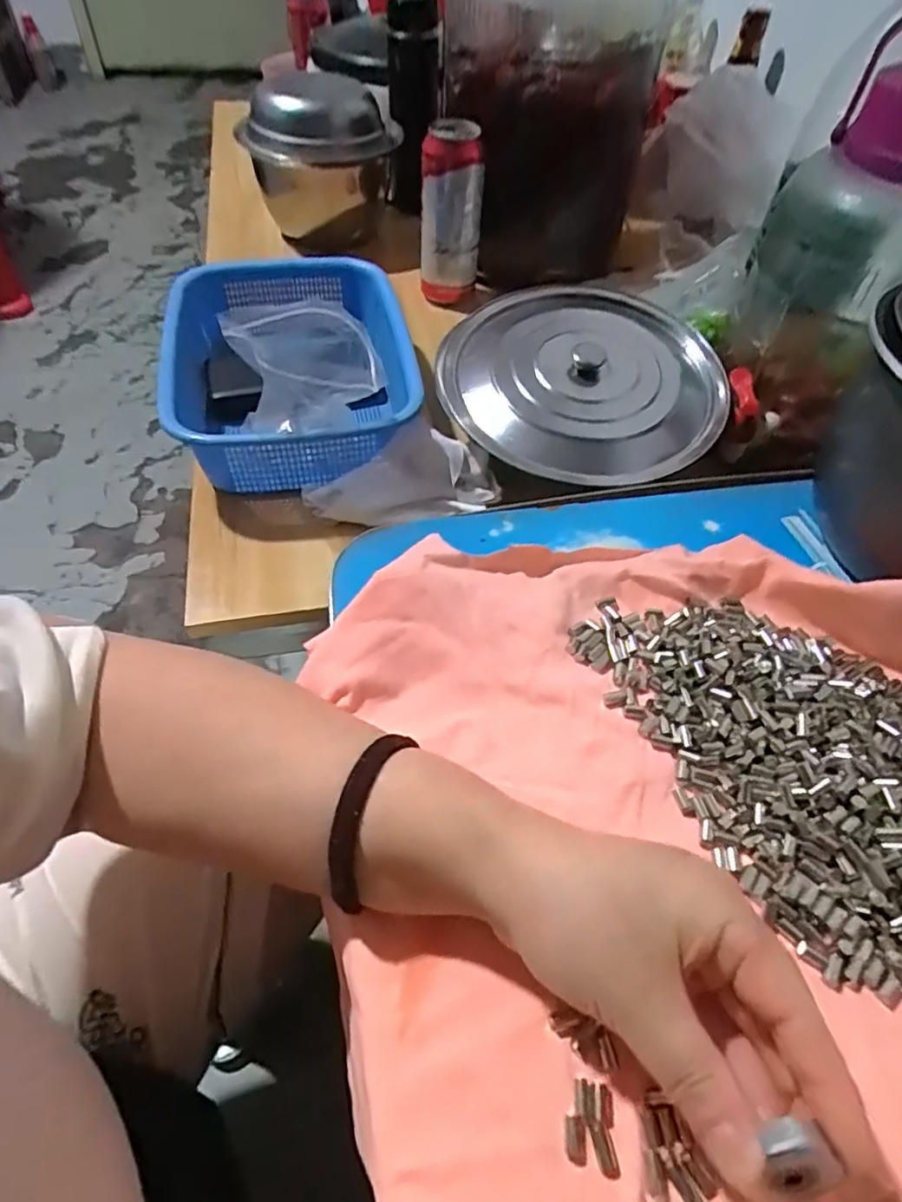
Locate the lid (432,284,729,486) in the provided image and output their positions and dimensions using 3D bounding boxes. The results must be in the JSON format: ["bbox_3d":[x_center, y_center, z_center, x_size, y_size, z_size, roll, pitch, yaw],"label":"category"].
[{"bbox_3d":[0.100,-0.183,0.511,0.198,0.039,0.216,-2,65,4],"label":"lid"}]

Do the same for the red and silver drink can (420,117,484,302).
[{"bbox_3d":[0.000,-0.420,0.688,0.064,0.162,0.052,5,53,-1],"label":"red and silver drink can"}]

